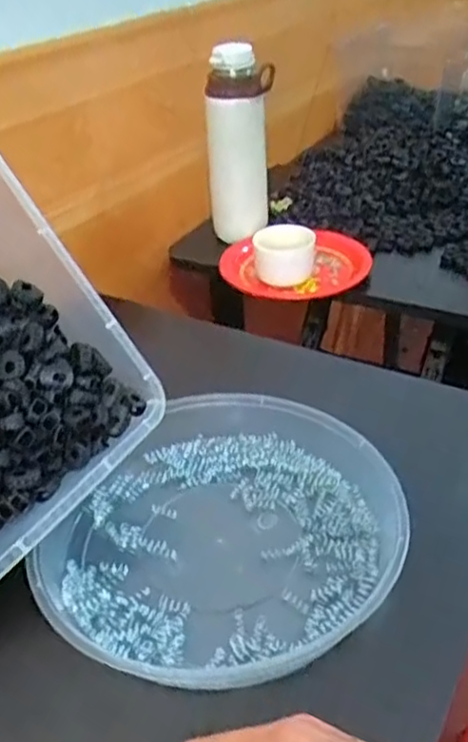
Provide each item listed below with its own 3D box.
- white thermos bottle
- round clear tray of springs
[{"bbox_3d":[0.008,-0.251,0.787,0.072,0.213,0.056,-4,34,-3],"label":"white thermos bottle"},{"bbox_3d":[-0.005,0.104,0.446,0.213,0.040,0.228,-2,34,1],"label":"round clear tray of springs"}]

